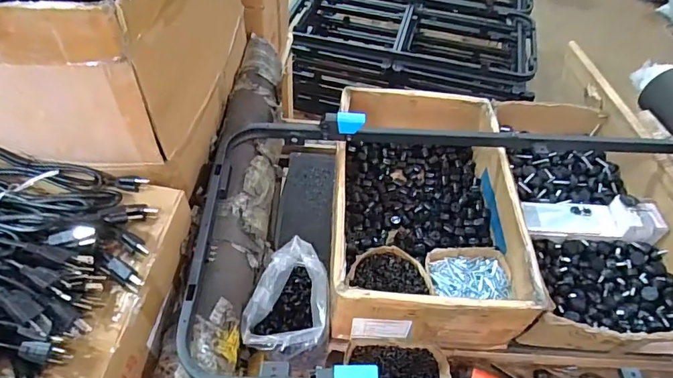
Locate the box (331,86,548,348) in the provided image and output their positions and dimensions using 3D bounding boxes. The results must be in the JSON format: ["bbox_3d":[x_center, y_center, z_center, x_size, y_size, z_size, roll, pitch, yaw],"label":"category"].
[{"bbox_3d":[0.176,0.031,0.936,0.360,0.165,0.537,4,50,-1],"label":"box"}]

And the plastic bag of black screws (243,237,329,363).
[{"bbox_3d":[-0.081,0.194,0.781,0.125,0.107,0.180,5,50,0],"label":"plastic bag of black screws"}]

